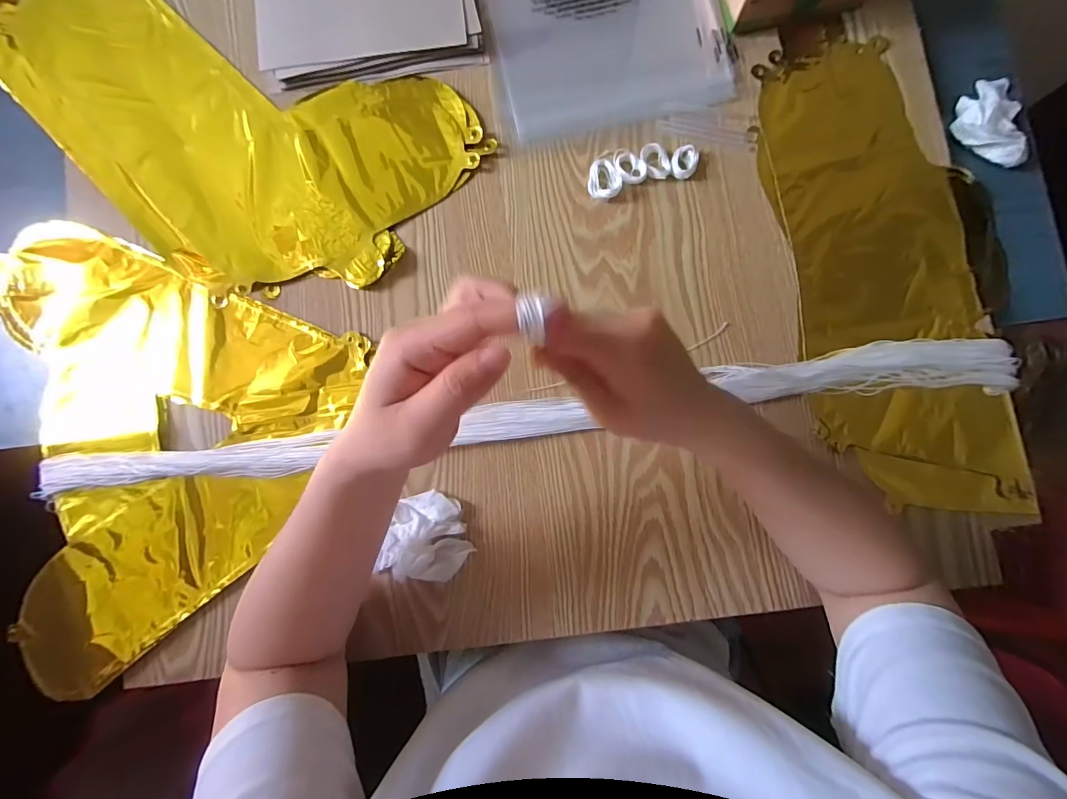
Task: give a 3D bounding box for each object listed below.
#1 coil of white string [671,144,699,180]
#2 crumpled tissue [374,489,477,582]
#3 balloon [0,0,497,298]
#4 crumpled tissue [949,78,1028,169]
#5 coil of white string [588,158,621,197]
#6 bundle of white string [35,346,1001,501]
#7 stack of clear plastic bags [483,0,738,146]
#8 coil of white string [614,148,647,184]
[{"bbox_3d":[0.134,-0.211,0.403,0.023,0.009,0.030,9,84,2],"label":"coil of white string"},{"bbox_3d":[-0.093,0.115,0.369,0.075,0.019,0.070,-20,84,-1],"label":"crumpled tissue"},{"bbox_3d":[-0.284,-0.257,0.413,0.421,0.017,0.252,33,86,4],"label":"balloon"},{"bbox_3d":[0.411,-0.253,0.407,0.055,0.020,0.085,-3,84,1],"label":"crumpled tissue"},{"bbox_3d":[0.063,-0.197,0.404,0.029,0.007,0.037,1,84,1],"label":"coil of white string"},{"bbox_3d":[-0.007,0.014,0.382,0.815,0.019,0.045,-7,84,1],"label":"bundle of white string"},{"bbox_3d":[0.064,-0.366,0.424,0.215,0.008,0.230,-14,84,0],"label":"stack of clear plastic bags"},{"bbox_3d":[0.086,-0.208,0.405,0.029,0.009,0.030,0,84,1],"label":"coil of white string"}]

